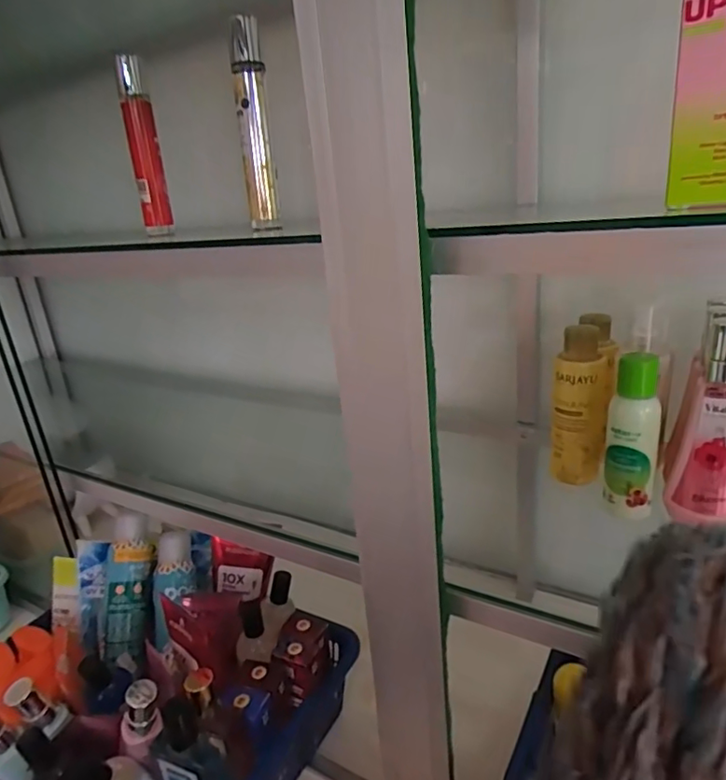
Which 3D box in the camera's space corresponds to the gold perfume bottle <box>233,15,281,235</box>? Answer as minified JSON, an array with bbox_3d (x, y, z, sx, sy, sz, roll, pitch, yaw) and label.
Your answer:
[{"bbox_3d":[-0.095,-0.226,0.472,0.027,0.166,0.023,-10,21,-10],"label":"gold perfume bottle"}]

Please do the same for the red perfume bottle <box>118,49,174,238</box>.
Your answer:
[{"bbox_3d":[-0.215,-0.236,0.534,0.028,0.158,0.025,-12,22,-15],"label":"red perfume bottle"}]

